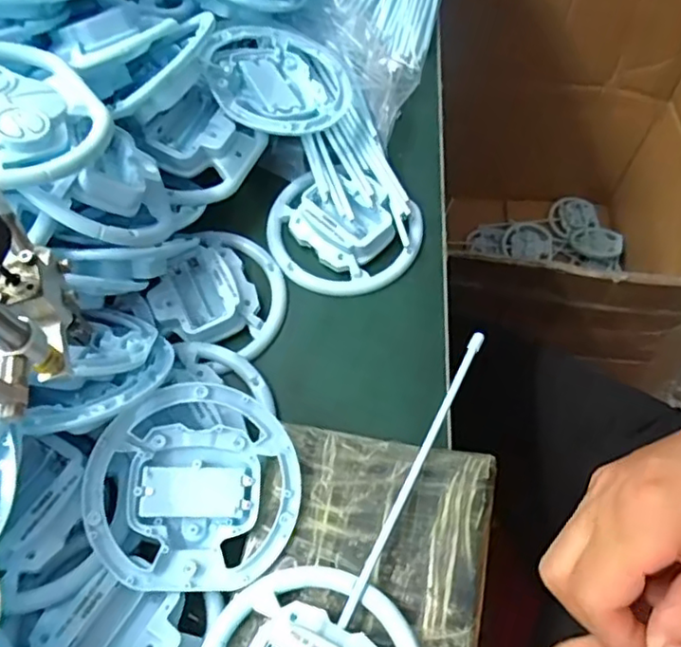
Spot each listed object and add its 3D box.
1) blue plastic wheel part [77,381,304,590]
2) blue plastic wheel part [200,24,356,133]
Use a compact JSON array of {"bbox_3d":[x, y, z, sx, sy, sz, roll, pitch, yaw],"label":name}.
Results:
[{"bbox_3d":[-0.075,0.081,0.317,0.105,0.028,0.095,-4,64,-2],"label":"blue plastic wheel part"},{"bbox_3d":[-0.046,-0.167,0.426,0.099,0.012,0.099,8,57,-12],"label":"blue plastic wheel part"}]

